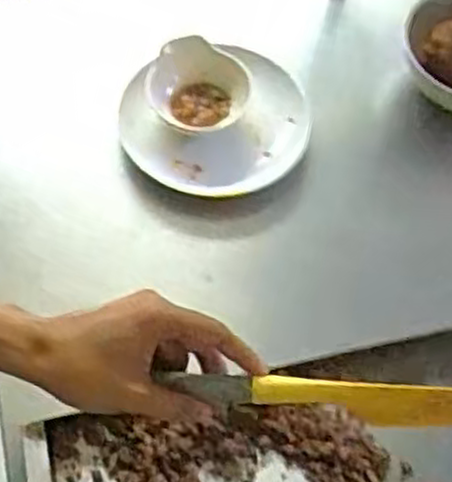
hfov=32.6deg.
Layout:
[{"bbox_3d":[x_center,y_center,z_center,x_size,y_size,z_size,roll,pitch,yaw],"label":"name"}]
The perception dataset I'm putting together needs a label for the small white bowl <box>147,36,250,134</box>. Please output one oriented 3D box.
[{"bbox_3d":[-0.028,-0.160,0.817,0.103,0.041,0.109,-34,69,-20],"label":"small white bowl"}]

